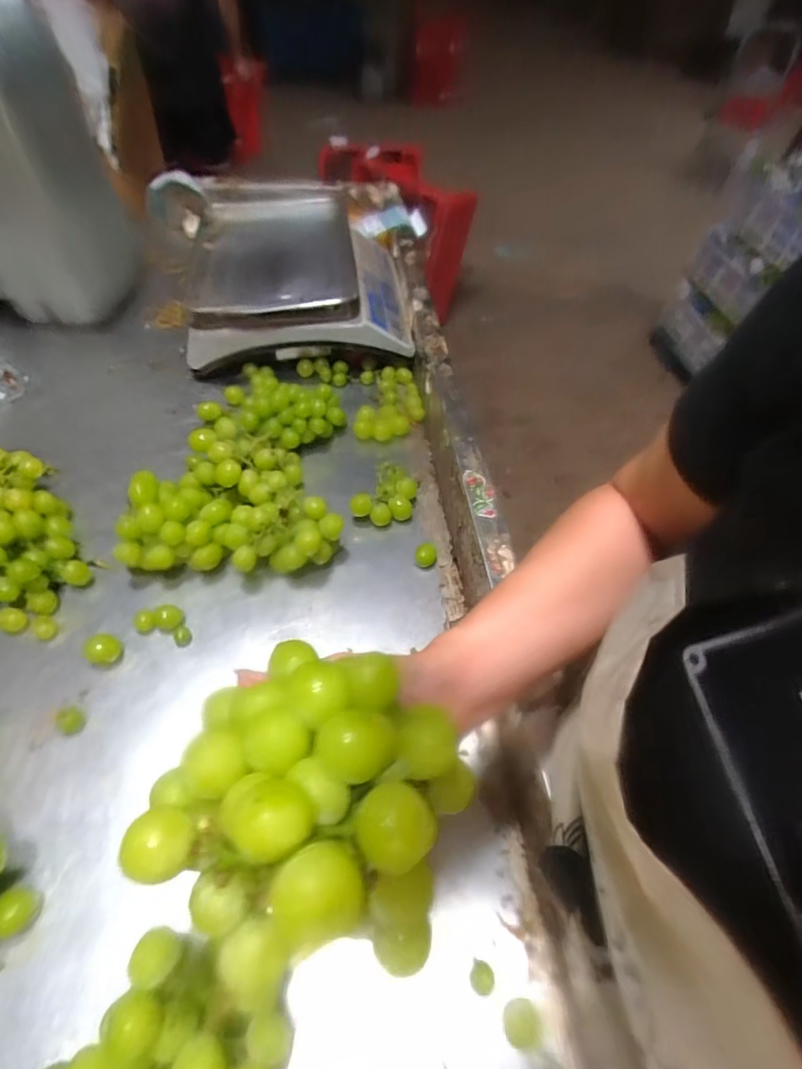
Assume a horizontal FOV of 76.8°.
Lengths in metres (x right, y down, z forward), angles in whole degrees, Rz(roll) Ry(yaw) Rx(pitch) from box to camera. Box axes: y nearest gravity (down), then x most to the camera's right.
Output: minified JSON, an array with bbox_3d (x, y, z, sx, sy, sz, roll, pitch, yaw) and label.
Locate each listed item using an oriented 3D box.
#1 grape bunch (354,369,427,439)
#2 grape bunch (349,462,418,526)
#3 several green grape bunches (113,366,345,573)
[{"bbox_3d":[-0.005,-0.183,0.726,0.082,0.030,0.149,17,53,9],"label":"grape bunch"},{"bbox_3d":[-0.018,-0.048,0.604,0.066,0.046,0.068,12,52,5],"label":"grape bunch"},{"bbox_3d":[-0.172,-0.085,0.598,0.227,0.081,0.268,3,52,-2],"label":"several green grape bunches"}]

